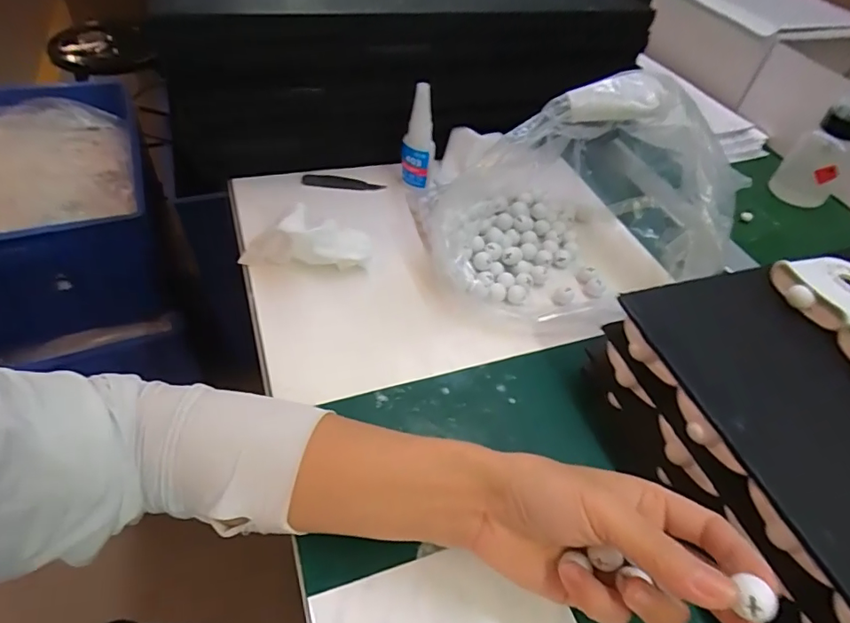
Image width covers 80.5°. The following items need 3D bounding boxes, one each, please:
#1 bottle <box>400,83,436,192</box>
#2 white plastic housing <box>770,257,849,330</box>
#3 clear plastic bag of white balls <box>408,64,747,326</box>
[{"bbox_3d":[-0.007,-0.170,0.501,0.032,0.103,0.028,5,48,-2],"label":"bottle"},{"bbox_3d":[0.287,-0.018,0.346,0.083,0.018,0.059,-15,52,-19],"label":"white plastic housing"},{"bbox_3d":[0.144,-0.104,0.435,0.270,0.153,0.181,-9,50,-17],"label":"clear plastic bag of white balls"}]

